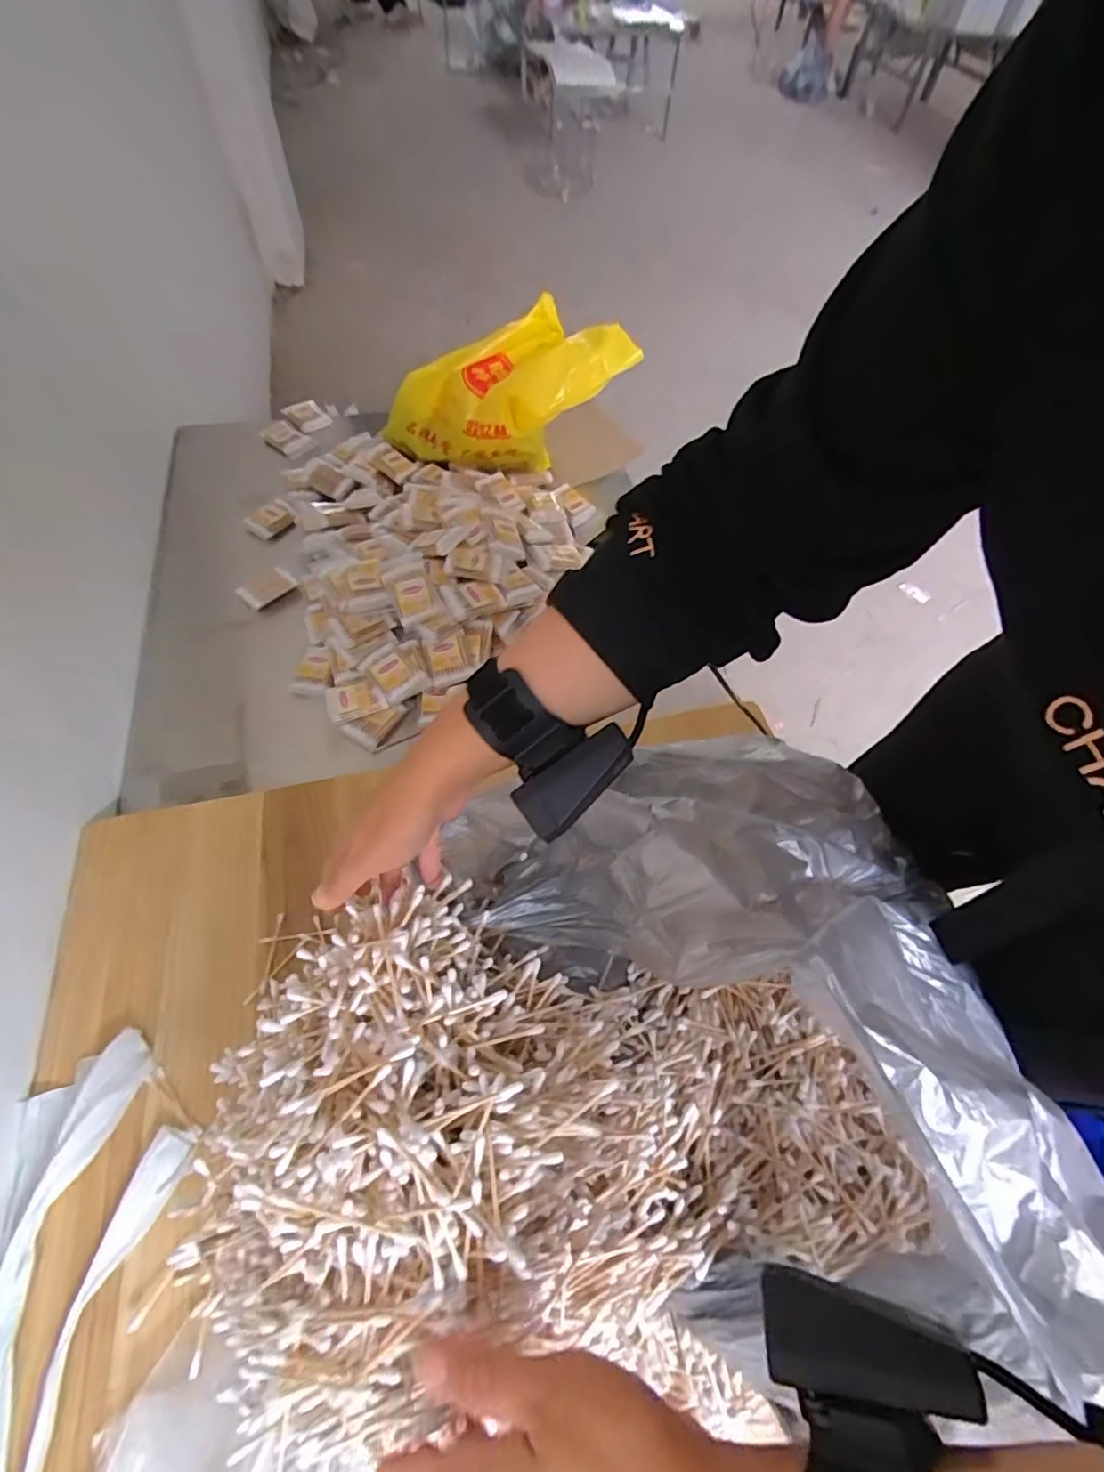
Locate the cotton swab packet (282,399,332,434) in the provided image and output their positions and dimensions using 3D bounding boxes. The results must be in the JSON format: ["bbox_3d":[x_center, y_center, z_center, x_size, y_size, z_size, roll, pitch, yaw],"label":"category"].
[{"bbox_3d":[-0.466,-0.613,1.110,0.067,0.020,0.097,-32,66,-21],"label":"cotton swab packet"}]

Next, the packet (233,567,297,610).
[{"bbox_3d":[-0.426,-0.223,0.863,0.057,0.008,0.072,38,63,18],"label":"packet"}]

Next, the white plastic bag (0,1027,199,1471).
[{"bbox_3d":[-0.344,0.399,0.411,0.131,0.033,0.324,-7,60,-8],"label":"white plastic bag"}]

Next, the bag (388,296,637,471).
[{"bbox_3d":[-0.071,-0.568,0.970,0.384,0.188,0.164,-19,62,-15],"label":"bag"}]

